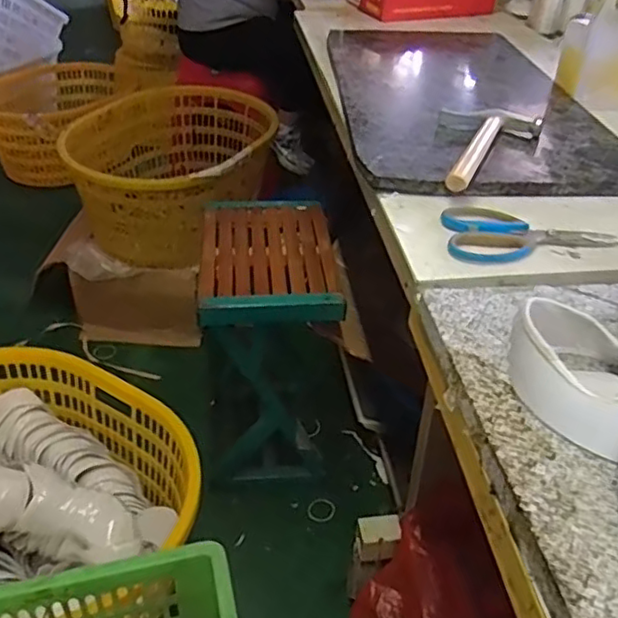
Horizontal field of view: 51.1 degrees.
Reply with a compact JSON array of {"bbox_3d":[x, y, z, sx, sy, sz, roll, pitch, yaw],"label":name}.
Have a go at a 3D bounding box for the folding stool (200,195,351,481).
[{"bbox_3d":[-0.089,0.086,1.308,0.234,0.512,0.345,0,37,-6],"label":"folding stool"}]

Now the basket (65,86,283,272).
[{"bbox_3d":[-0.376,-0.374,1.788,0.543,0.293,0.524,-1,37,-7],"label":"basket"}]

